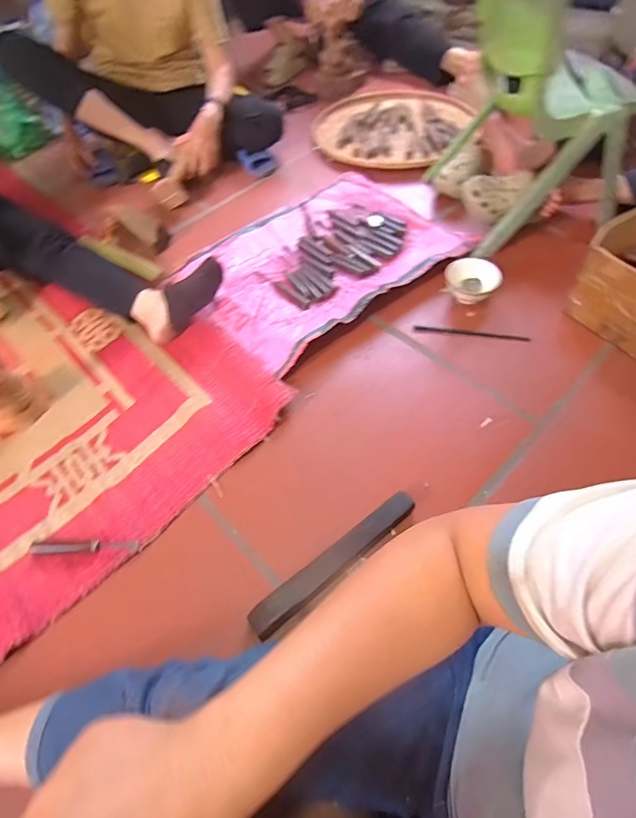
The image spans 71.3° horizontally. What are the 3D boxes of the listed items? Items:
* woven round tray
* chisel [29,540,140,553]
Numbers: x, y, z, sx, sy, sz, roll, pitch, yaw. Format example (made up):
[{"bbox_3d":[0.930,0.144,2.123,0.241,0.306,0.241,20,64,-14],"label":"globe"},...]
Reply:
[{"bbox_3d":[0.227,-0.904,1.420,0.486,0.045,0.503,3,57,12],"label":"woven round tray"},{"bbox_3d":[-0.387,0.227,0.728,0.183,0.013,0.020,-2,55,5],"label":"chisel"}]

